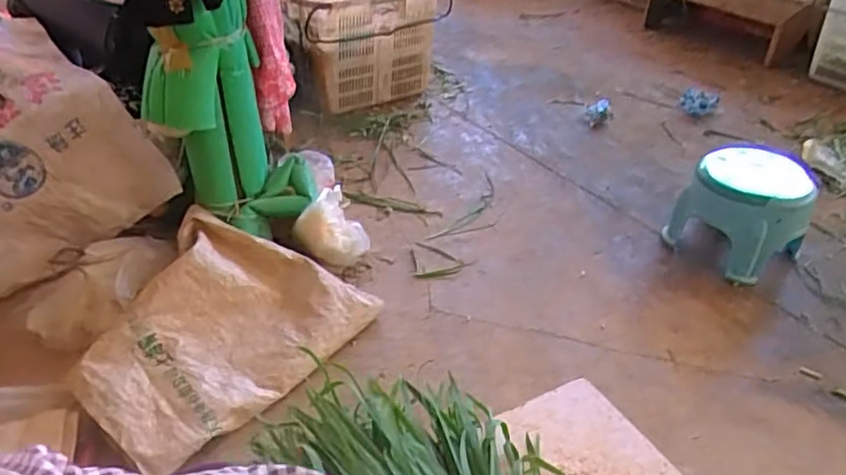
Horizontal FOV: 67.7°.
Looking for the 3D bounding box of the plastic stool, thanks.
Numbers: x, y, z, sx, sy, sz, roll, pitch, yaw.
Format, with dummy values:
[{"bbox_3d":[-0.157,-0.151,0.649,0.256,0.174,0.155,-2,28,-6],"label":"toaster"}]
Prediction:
[{"bbox_3d":[0.718,-0.054,1.404,0.206,0.210,0.246,-18,40,-25],"label":"plastic stool"}]

